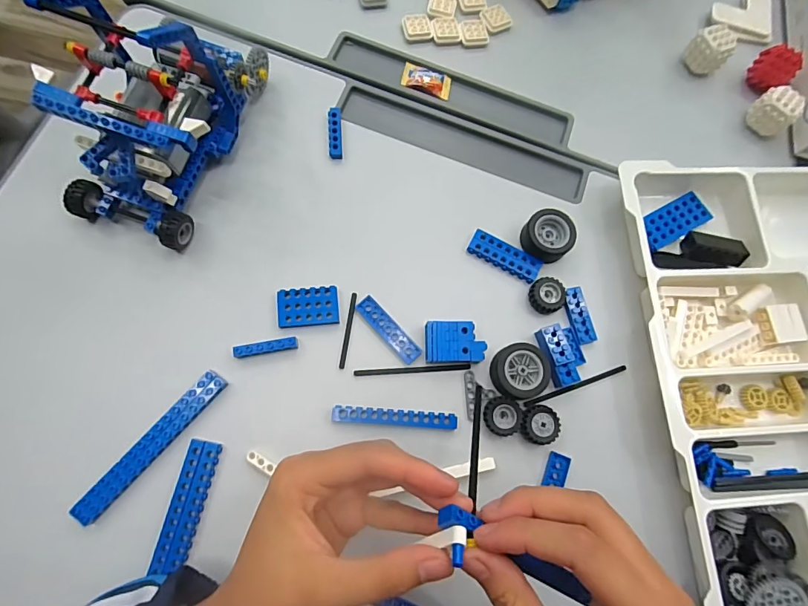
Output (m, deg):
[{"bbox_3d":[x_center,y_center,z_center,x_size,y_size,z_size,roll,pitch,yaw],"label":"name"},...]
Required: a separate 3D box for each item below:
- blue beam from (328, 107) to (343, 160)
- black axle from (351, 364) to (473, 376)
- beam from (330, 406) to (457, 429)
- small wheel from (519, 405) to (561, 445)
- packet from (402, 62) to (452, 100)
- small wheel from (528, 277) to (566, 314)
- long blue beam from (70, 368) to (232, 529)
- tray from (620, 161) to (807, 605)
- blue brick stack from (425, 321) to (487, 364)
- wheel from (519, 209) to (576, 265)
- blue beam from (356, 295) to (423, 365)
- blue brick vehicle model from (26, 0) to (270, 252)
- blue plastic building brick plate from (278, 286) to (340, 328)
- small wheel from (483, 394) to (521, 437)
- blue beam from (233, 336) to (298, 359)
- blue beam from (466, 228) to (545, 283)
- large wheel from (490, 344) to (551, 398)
[{"bbox_3d":[-0.062,-0.153,0.392,0.012,0.009,0.046,-1,75,-6],"label":"blue beam"},{"bbox_3d":[0.007,0.053,0.346,0.090,0.005,0.005,-2,75,-6],"label":"black axle"},{"bbox_3d":[-0.006,0.088,0.333,0.095,0.007,0.012,5,74,-4],"label":"beam"},{"bbox_3d":[0.105,0.095,0.340,0.031,0.018,0.028,2,75,-5],"label":"small wheel"},{"bbox_3d":[0.022,-0.214,0.420,0.047,0.007,0.025,15,74,-1],"label":"packet"},{"bbox_3d":[0.121,-0.007,0.365,0.027,0.012,0.028,1,75,-5],"label":"small wheel"},{"bbox_3d":[-0.179,0.100,0.309,0.018,0.011,0.124,41,75,6],"label":"long blue beam"},{"bbox_3d":[0.330,0.057,0.358,0.271,0.040,0.390,-2,75,-6],"label":"tray"},{"bbox_3d":[0.041,0.032,0.348,0.046,0.013,0.032,1,75,-5],"label":"blue brick stack"},{"bbox_3d":[0.123,-0.056,0.376,0.040,0.028,0.041,1,75,-5],"label":"wheel"},{"bbox_3d":[-0.012,0.021,0.350,0.017,0.004,0.063,-41,82,-14],"label":"blue beam"},{"bbox_3d":[-0.185,-0.149,0.319,0.108,0.130,0.179,17,74,-1],"label":"blue brick vehicle model"},{"bbox_3d":[-0.076,0.003,0.349,0.047,0.008,0.031,-5,75,-7],"label":"blue plastic building brick plate"},{"bbox_3d":[0.076,0.087,0.337,0.028,0.010,0.029,1,75,-5],"label":"small wheel"},{"bbox_3d":[-0.106,0.035,0.337,0.046,0.013,0.009,-12,76,-9],"label":"blue beam"},{"bbox_3d":[0.088,-0.041,0.374,0.063,0.008,0.026,28,74,2],"label":"blue beam"},{"bbox_3d":[0.092,0.054,0.343,0.042,0.019,0.041,1,75,-5],"label":"large wheel"}]

